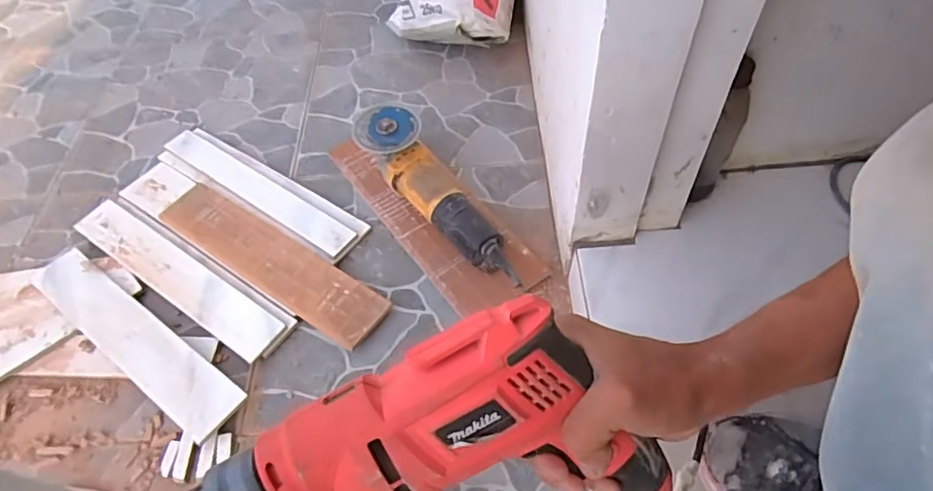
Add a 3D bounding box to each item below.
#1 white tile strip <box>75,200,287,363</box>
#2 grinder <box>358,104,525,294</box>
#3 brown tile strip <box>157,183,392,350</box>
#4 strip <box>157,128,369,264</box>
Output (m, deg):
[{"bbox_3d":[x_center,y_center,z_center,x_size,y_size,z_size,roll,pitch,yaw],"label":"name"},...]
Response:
[{"bbox_3d":[-0.402,0.036,0.777,0.385,0.008,0.065,28,61,23],"label":"white tile strip"},{"bbox_3d":[-0.023,-0.077,0.774,0.106,0.106,0.323,-36,59,-20],"label":"grinder"},{"bbox_3d":[-0.274,0.013,0.778,0.392,0.011,0.086,28,61,22],"label":"brown tile strip"},{"bbox_3d":[-0.320,-0.091,0.863,0.396,0.010,0.083,28,61,23],"label":"strip"}]

